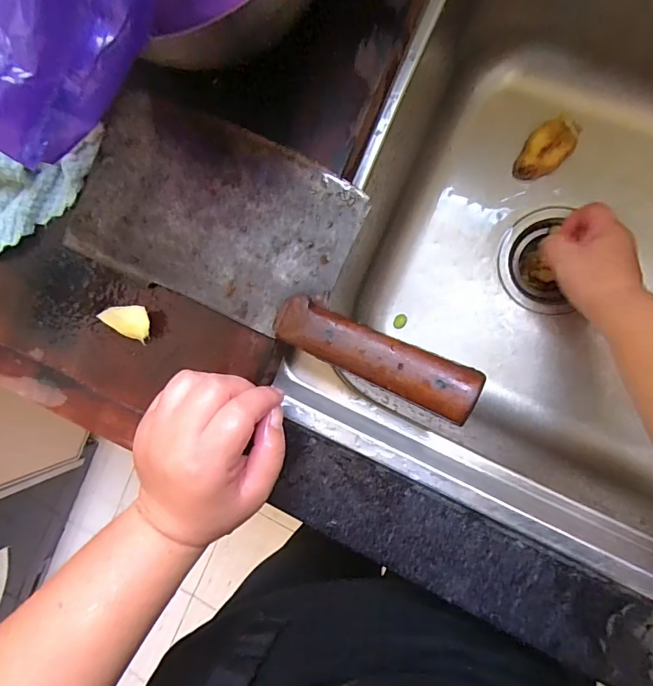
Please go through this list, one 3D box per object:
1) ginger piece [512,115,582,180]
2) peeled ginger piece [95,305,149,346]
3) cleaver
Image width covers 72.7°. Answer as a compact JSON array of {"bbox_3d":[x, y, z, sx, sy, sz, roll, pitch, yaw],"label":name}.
[{"bbox_3d":[0.219,-0.194,0.439,0.040,0.016,0.070,42,98,3],"label":"ginger piece"},{"bbox_3d":[-0.132,-0.014,0.297,0.029,0.022,0.023,12,94,10],"label":"peeled ginger piece"},{"bbox_3d":[-0.035,-0.065,0.274,0.284,0.045,0.113,23,97,5],"label":"cleaver"}]

